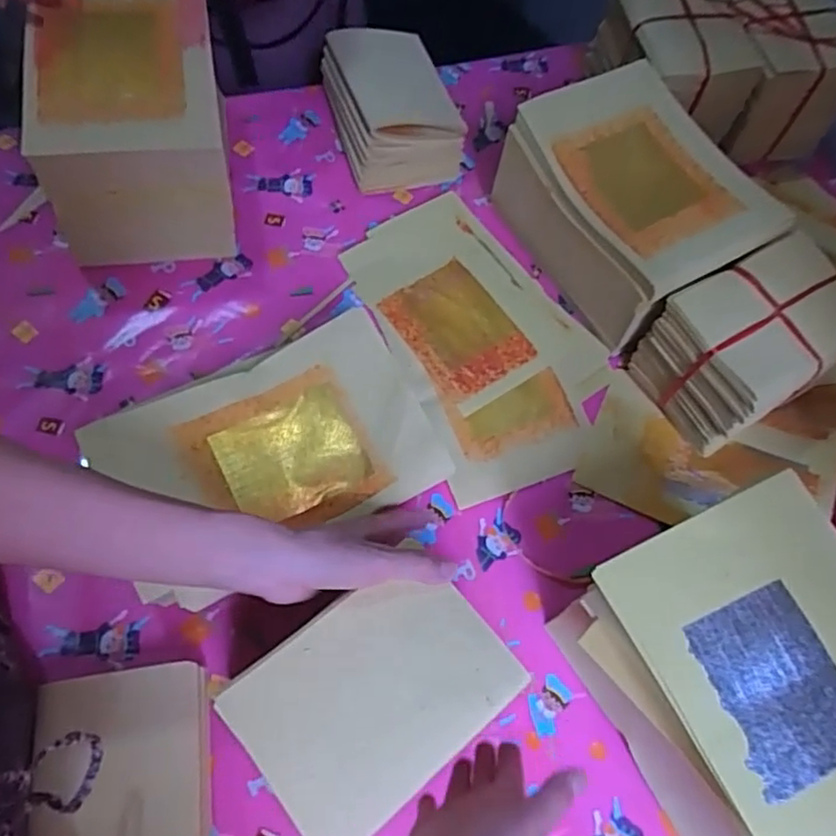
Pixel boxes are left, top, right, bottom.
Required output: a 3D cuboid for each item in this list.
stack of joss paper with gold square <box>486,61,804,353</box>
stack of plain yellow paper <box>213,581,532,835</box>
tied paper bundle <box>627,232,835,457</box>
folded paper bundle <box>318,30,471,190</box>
[{"bbox_3d":[0.215,-0.217,0.693,0.170,0.129,0.241,-32,71,-13],"label":"stack of joss paper with gold square"},{"bbox_3d":[-0.026,0.167,0.411,0.156,0.014,0.114,-35,69,-19],"label":"stack of plain yellow paper"},{"bbox_3d":[0.321,-0.071,0.647,0.172,0.121,0.120,-29,70,-12],"label":"tied paper bundle"},{"bbox_3d":[-0.030,-0.362,0.759,0.129,0.115,0.167,-17,68,-7],"label":"folded paper bundle"}]

